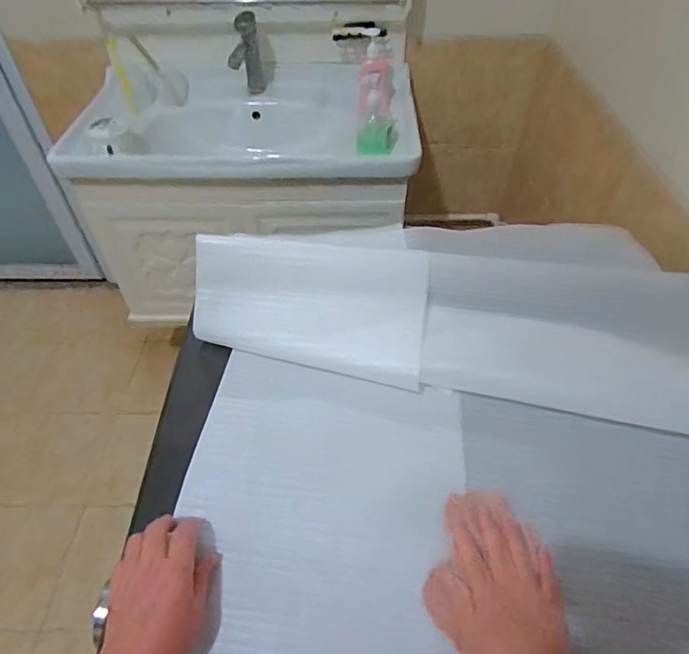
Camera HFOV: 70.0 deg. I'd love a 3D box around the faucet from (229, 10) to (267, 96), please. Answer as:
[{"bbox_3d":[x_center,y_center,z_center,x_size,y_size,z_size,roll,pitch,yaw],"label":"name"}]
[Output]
[{"bbox_3d":[-0.241,-0.662,1.222,0.055,0.186,0.117,8,49,7],"label":"faucet"}]

